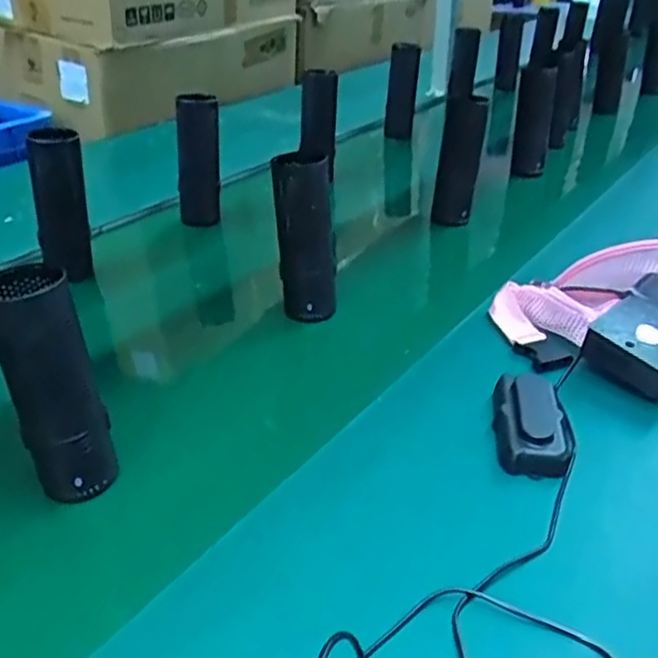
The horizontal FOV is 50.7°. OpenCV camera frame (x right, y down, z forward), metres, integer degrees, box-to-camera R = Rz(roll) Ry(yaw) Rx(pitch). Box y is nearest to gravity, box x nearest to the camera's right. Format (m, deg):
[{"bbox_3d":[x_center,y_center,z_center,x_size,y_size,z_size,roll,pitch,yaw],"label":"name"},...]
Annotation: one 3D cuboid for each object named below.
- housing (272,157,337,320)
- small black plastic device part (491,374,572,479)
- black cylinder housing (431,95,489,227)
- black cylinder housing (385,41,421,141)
[{"bbox_3d":[-0.023,-0.090,0.699,0.061,0.157,0.046,-6,30,-13],"label":"housing"},{"bbox_3d":[0.161,0.071,0.550,0.054,0.033,0.098,5,30,7],"label":"small black plastic device part"},{"bbox_3d":[0.175,-0.223,0.935,0.055,0.173,0.061,7,30,10],"label":"black cylinder housing"},{"bbox_3d":[0.136,-0.436,1.285,0.054,0.169,0.062,4,29,5],"label":"black cylinder housing"}]

